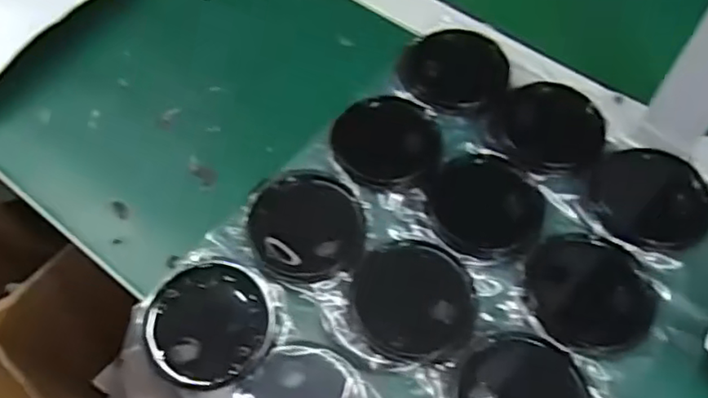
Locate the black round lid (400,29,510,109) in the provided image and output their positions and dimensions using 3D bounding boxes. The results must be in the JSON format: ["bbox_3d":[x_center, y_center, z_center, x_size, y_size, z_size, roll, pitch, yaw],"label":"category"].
[{"bbox_3d":[0.077,-0.102,0.471,0.078,0.010,0.068,4,60,4],"label":"black round lid"}]

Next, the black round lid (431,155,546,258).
[{"bbox_3d":[0.090,0.003,0.415,0.071,0.004,0.075,-1,60,1],"label":"black round lid"}]

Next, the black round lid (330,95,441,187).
[{"bbox_3d":[0.023,-0.042,0.437,0.074,0.011,0.068,-1,60,1],"label":"black round lid"}]

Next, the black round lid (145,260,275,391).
[{"bbox_3d":[-0.087,0.074,0.372,0.071,0.010,0.076,-1,60,1],"label":"black round lid"}]

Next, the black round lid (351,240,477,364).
[{"bbox_3d":[0.037,0.062,0.382,0.074,0.004,0.074,-1,60,1],"label":"black round lid"}]

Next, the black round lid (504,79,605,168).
[{"bbox_3d":[0.146,-0.055,0.451,0.069,0.014,0.065,-1,60,1],"label":"black round lid"}]

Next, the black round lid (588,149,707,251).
[{"bbox_3d":[0.201,-0.001,0.419,0.076,0.016,0.068,12,61,8],"label":"black round lid"}]

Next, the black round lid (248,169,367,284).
[{"bbox_3d":[-0.031,0.016,0.406,0.075,0.008,0.077,3,60,3],"label":"black round lid"}]

